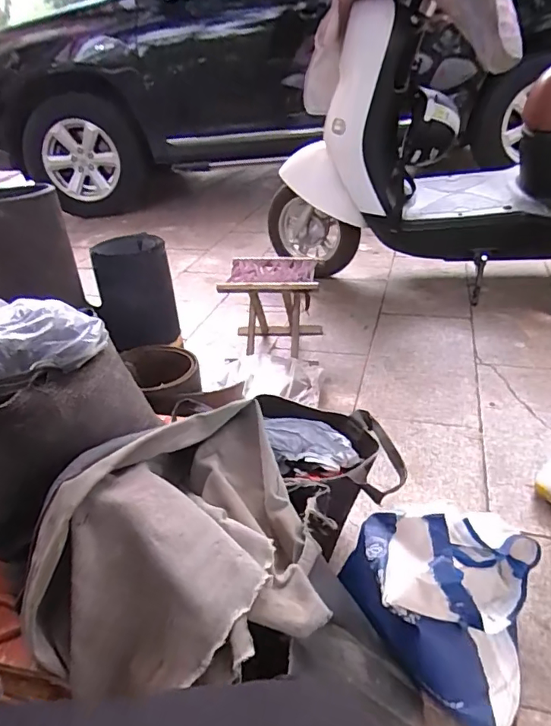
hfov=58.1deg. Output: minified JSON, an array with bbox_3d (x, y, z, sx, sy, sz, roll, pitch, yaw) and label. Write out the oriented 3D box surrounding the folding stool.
[{"bbox_3d":[0.000,-0.154,1.480,0.271,0.255,0.244,-4,31,3],"label":"folding stool"}]

